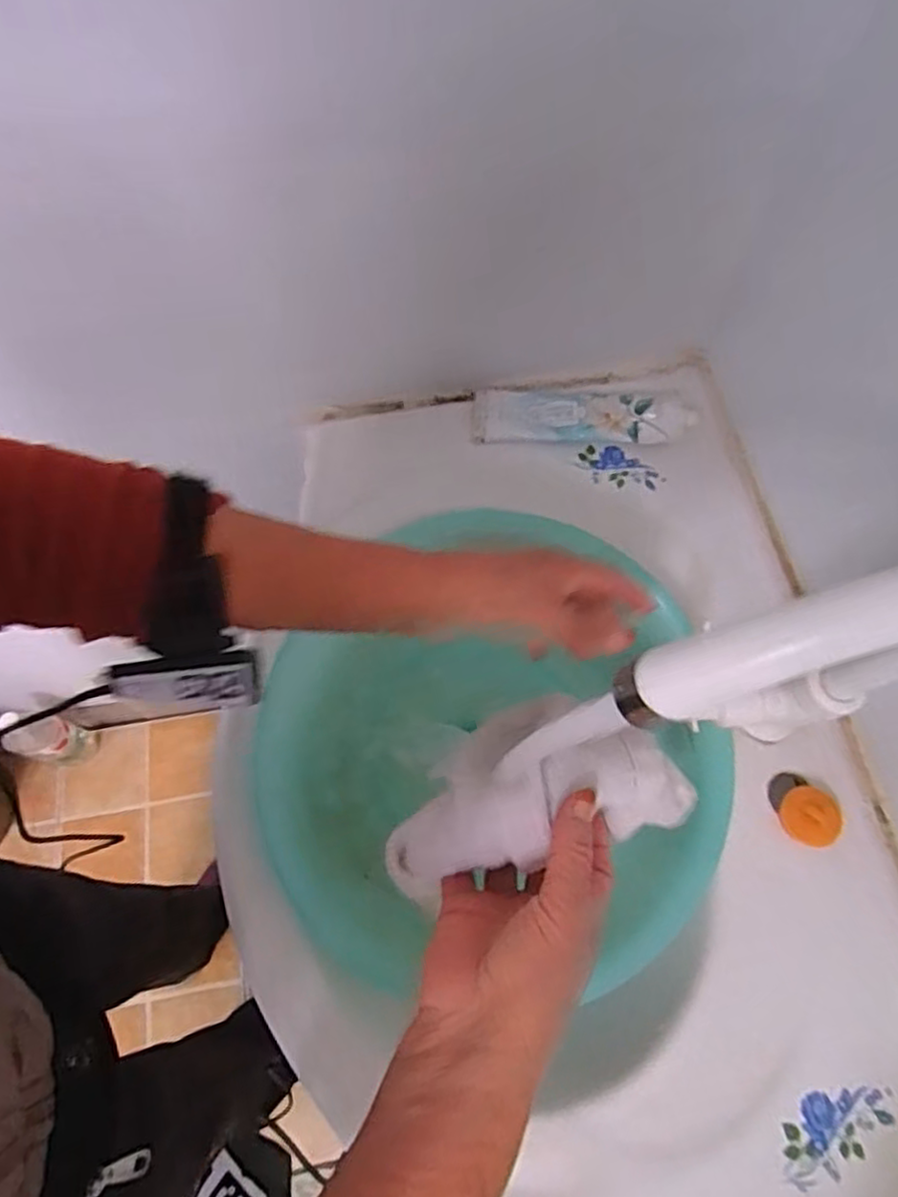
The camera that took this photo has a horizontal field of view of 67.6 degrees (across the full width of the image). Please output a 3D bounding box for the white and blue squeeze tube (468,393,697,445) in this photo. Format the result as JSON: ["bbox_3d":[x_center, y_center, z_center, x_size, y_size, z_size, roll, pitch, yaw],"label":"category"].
[{"bbox_3d":[0.111,-0.152,0.557,0.178,0.015,0.050,2,66,1],"label":"white and blue squeeze tube"}]

